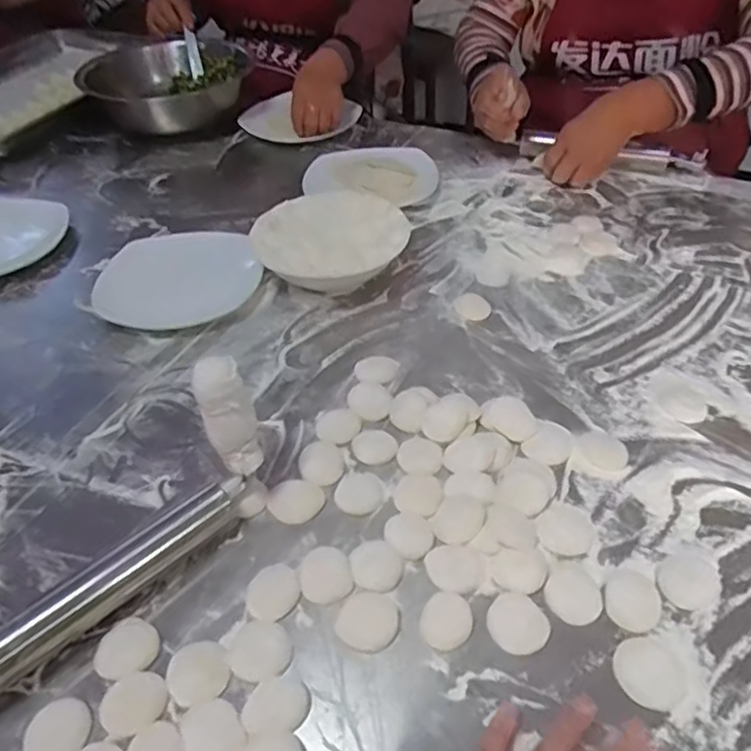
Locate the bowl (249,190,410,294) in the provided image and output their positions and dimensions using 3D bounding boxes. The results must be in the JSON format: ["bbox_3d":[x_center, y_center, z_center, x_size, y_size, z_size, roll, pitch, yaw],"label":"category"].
[{"bbox_3d":[-0.051,-0.146,0.741,0.170,0.061,0.165,-1,43,1],"label":"bowl"}]

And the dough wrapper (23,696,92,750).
[{"bbox_3d":[-0.200,0.225,0.408,0.040,0.006,0.040,-1,43,1],"label":"dough wrapper"}]

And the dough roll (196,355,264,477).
[{"bbox_3d":[-0.108,0.031,0.478,0.035,0.084,0.039,-15,45,-12],"label":"dough roll"}]

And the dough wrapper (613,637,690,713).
[{"bbox_3d":[0.177,0.190,0.416,0.044,0.004,0.044,-1,43,1],"label":"dough wrapper"}]

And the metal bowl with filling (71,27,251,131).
[{"bbox_3d":[-0.342,-0.478,1.080,0.248,0.097,0.204,-24,48,-21],"label":"metal bowl with filling"}]

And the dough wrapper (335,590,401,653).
[{"bbox_3d":[-0.005,0.170,0.450,0.041,0.004,0.040,-1,43,1],"label":"dough wrapper"}]

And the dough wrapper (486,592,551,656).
[{"bbox_3d":[0.096,0.168,0.438,0.041,0.004,0.040,-1,43,1],"label":"dough wrapper"}]

